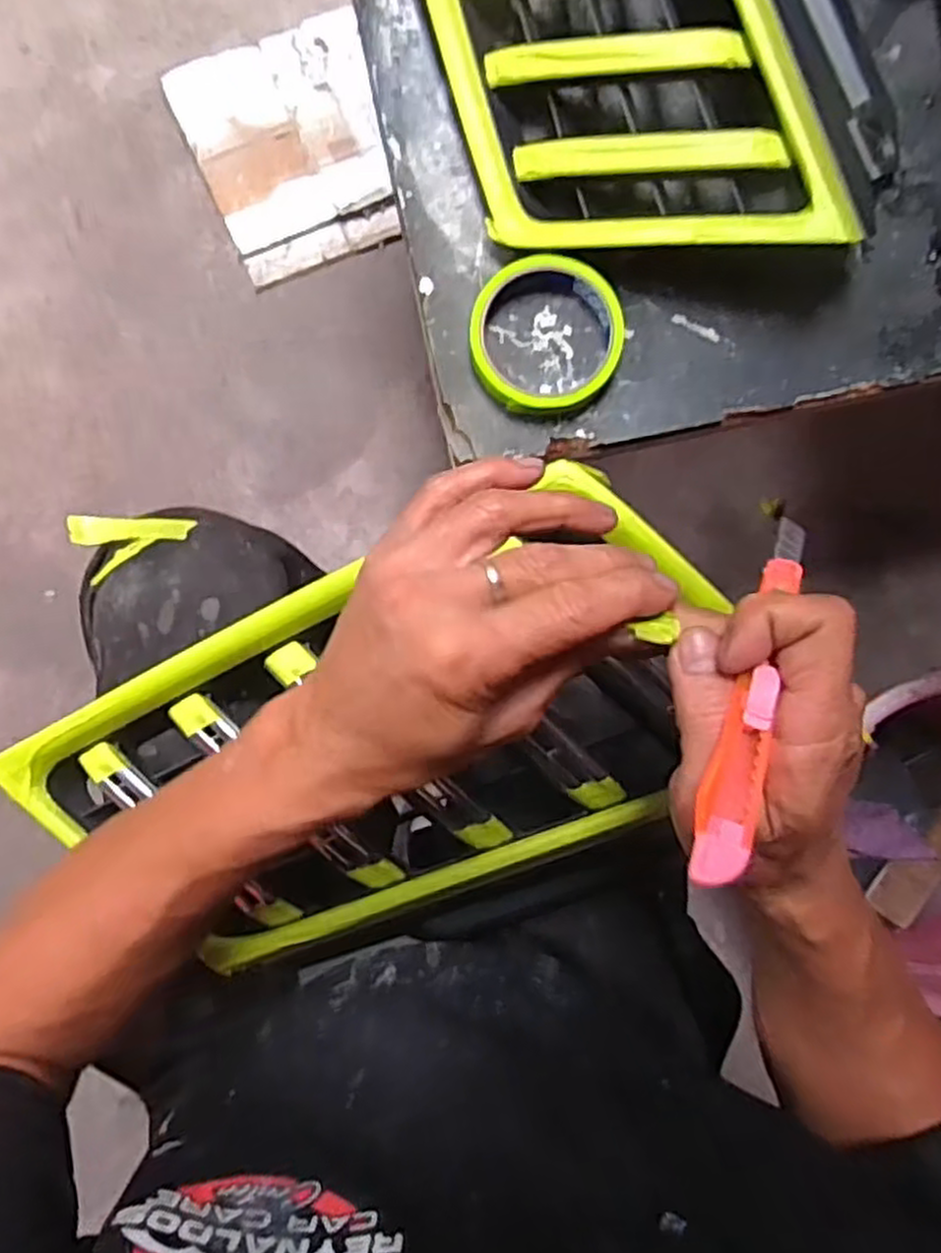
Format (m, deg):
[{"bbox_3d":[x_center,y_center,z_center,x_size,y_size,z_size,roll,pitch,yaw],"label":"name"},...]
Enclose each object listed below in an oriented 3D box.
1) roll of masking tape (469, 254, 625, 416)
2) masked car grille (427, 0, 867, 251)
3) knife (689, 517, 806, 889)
[{"bbox_3d":[0.046,-0.181,0.471,0.091,0.027,0.091,0,85,-3],"label":"roll of masking tape"},{"bbox_3d":[0.087,-0.389,0.462,0.218,0.069,0.388,-16,86,-4],"label":"masked car grille"},{"bbox_3d":[0.094,0.018,0.249,0.015,0.009,0.142,27,59,-3],"label":"knife"}]

